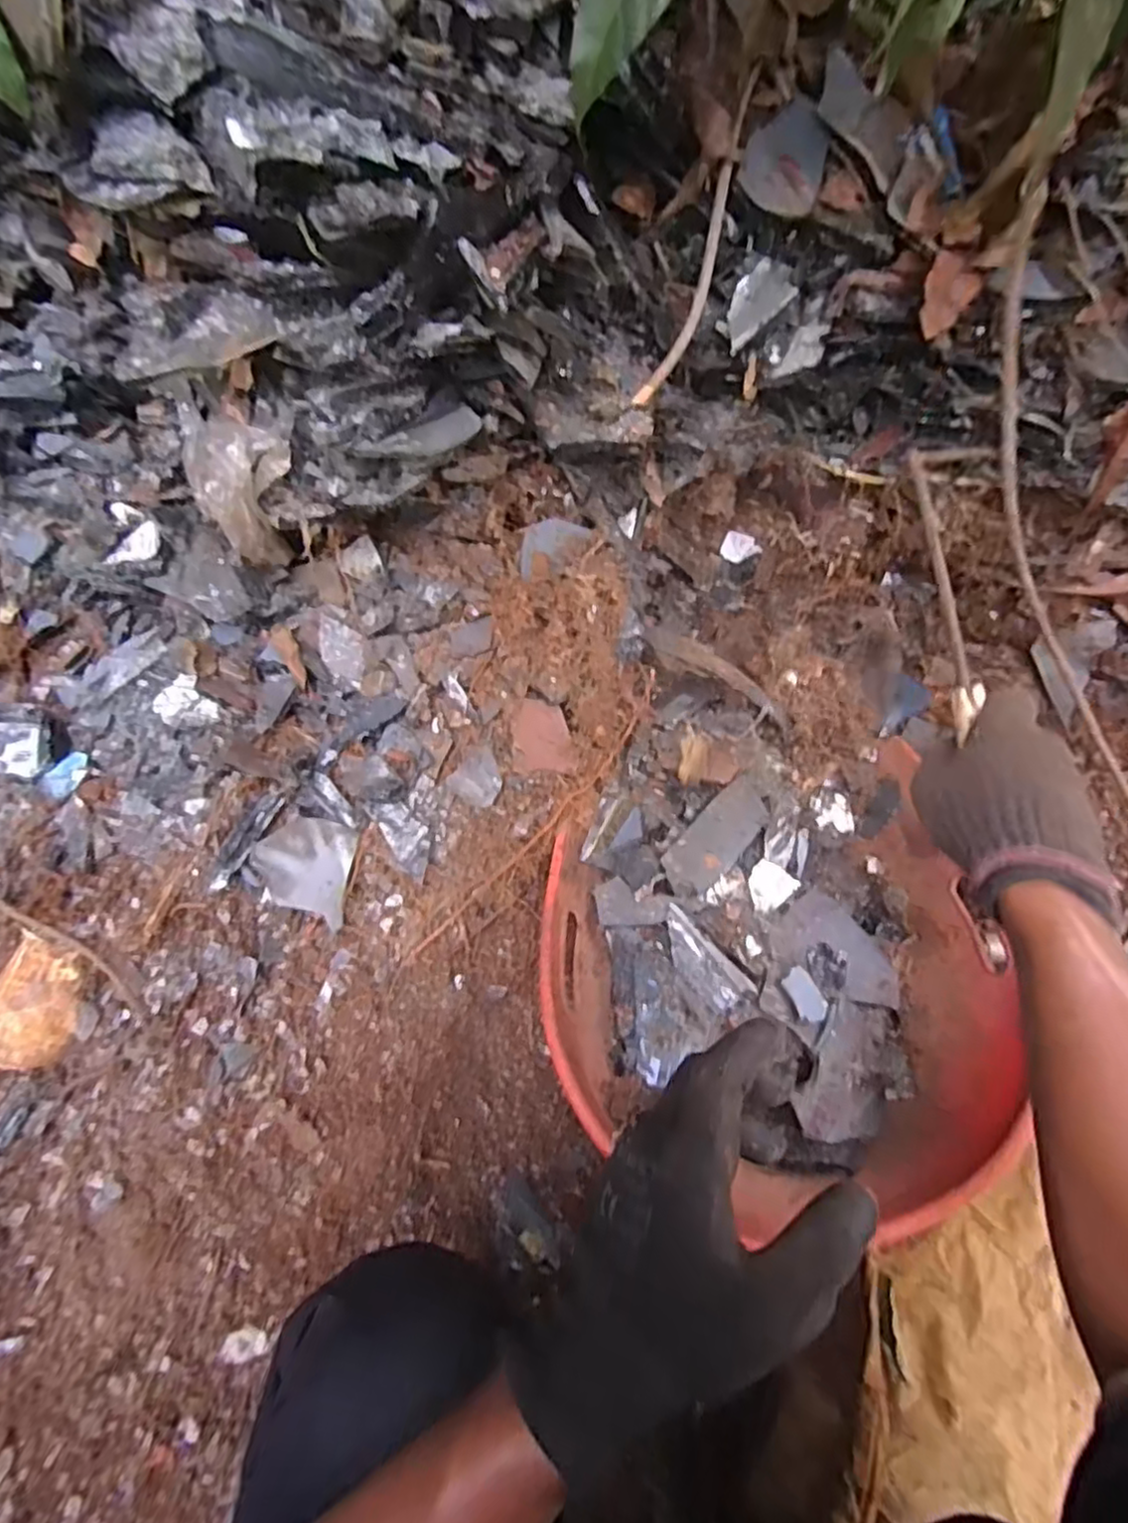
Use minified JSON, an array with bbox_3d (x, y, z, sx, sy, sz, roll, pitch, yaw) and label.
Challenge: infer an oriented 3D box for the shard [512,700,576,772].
[{"bbox_3d":[-0.018,-0.023,0.644,0.057,0.007,0.064,-1,98,-23],"label":"shard"}]

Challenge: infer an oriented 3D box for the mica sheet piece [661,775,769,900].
[{"bbox_3d":[0.147,0.077,0.669,0.062,0.010,0.122,45,82,-19],"label":"mica sheet piece"}]

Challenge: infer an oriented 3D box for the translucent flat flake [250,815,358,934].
[{"bbox_3d":[-0.224,0.092,0.595,0.082,0.008,0.086,8,87,4],"label":"translucent flat flake"}]

